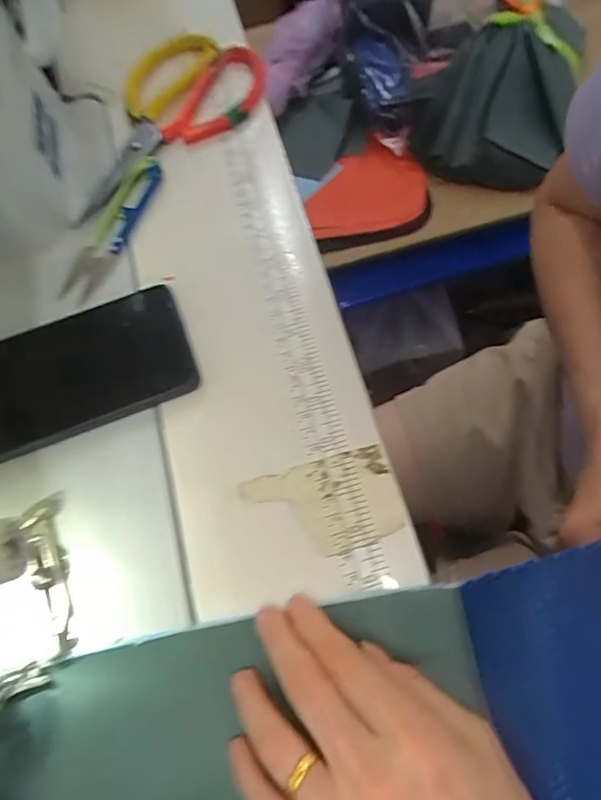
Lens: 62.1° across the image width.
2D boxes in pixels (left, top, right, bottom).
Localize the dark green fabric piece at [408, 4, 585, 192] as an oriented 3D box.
[{"bbox_3d":[0.255,-0.391,0.639,0.179,0.075,0.234,22,72,13],"label":"dark green fabric piece"}]

